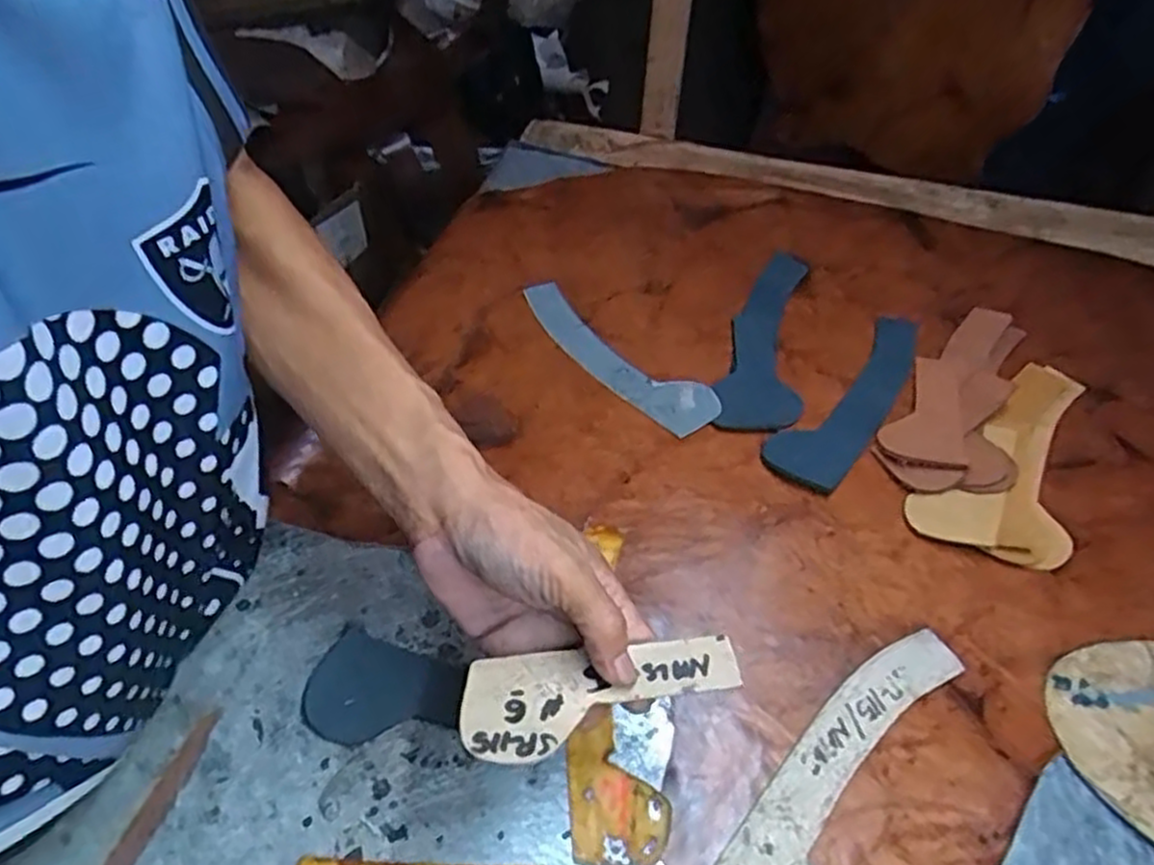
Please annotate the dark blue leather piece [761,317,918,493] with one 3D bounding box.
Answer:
[{"bbox_3d":[0.212,-0.026,0.584,0.054,0.008,0.205,32,55,25],"label":"dark blue leather piece"}]

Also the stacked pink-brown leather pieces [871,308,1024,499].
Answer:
[{"bbox_3d":[0.292,-0.036,0.584,0.085,0.019,0.220,21,53,17],"label":"stacked pink-brown leather pieces"}]

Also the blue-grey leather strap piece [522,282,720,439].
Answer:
[{"bbox_3d":[0.023,-0.063,0.611,0.052,0.008,0.199,-38,59,-22],"label":"blue-grey leather strap piece"}]

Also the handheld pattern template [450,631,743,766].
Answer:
[{"bbox_3d":[0.012,0.117,0.345,0.125,0.005,0.052,-5,36,-8],"label":"handheld pattern template"}]

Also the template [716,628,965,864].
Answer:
[{"bbox_3d":[0.140,0.180,0.408,0.054,0.010,0.208,35,56,18],"label":"template"}]

